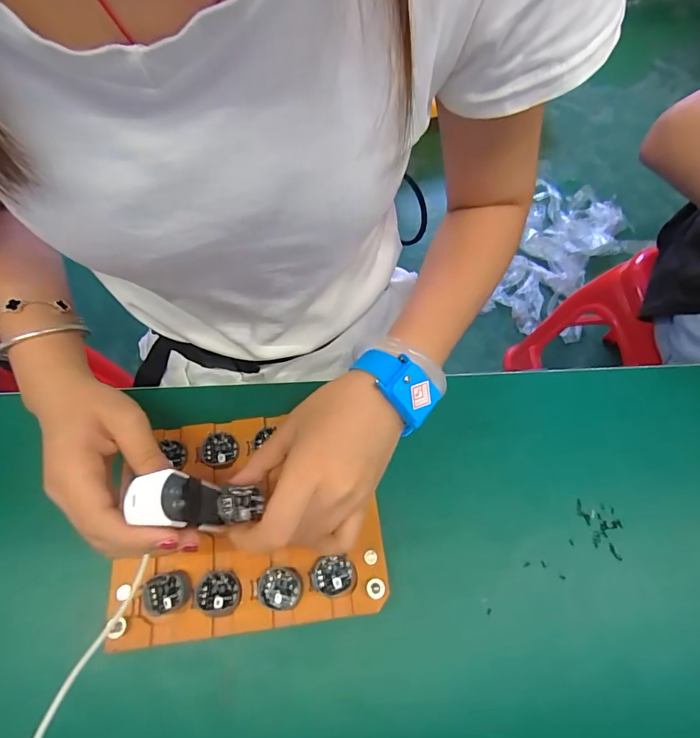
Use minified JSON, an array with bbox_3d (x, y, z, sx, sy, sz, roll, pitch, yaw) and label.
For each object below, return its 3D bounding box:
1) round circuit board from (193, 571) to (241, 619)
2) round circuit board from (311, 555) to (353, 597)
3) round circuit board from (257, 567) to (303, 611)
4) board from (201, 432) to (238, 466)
[{"bbox_3d":[-0.091,0.152,0.290,0.032,0.008,0.028,-10,65,-5],"label":"round circuit board"},{"bbox_3d":[-0.013,0.143,0.296,0.028,0.012,0.024,-8,65,-4],"label":"round circuit board"},{"bbox_3d":[-0.048,0.150,0.292,0.030,0.009,0.026,9,65,4],"label":"round circuit board"},{"bbox_3d":[-0.102,0.063,0.337,0.027,0.004,0.026,0,65,0],"label":"board"}]

